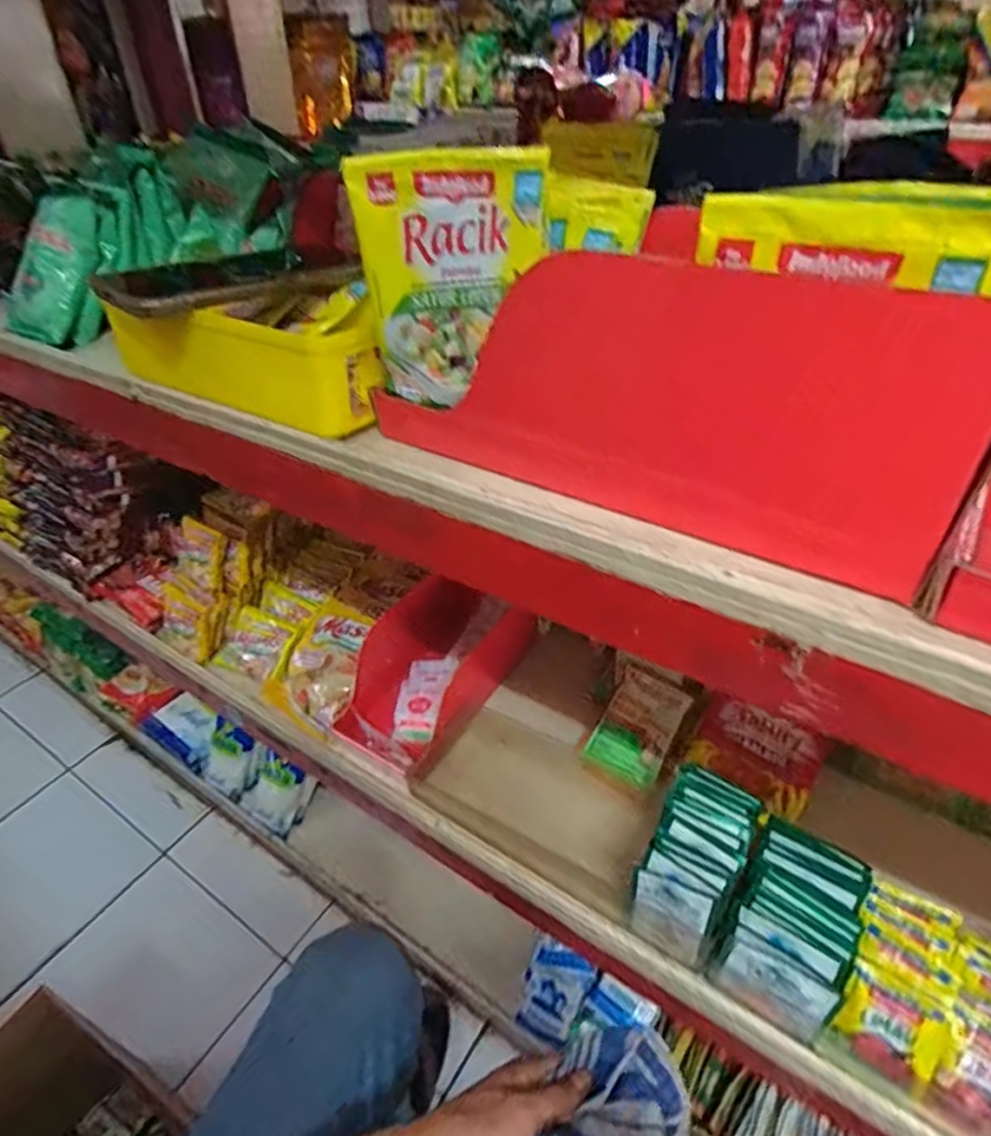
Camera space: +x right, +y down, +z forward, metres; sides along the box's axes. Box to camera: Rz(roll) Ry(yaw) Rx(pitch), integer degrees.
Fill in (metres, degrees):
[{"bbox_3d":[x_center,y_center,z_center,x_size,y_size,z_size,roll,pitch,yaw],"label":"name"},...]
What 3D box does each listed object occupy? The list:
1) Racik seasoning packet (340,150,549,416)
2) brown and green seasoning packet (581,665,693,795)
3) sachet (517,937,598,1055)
[{"bbox_3d":[-0.023,-0.142,0.335,0.097,0.117,0.020,15,43,19],"label":"Racik seasoning packet"},{"bbox_3d":[0.150,0.168,0.687,0.074,0.016,0.116,27,67,16],"label":"brown and green seasoning packet"},{"bbox_3d":[0.075,0.546,0.840,0.080,0.009,0.114,23,83,29],"label":"sachet"}]

